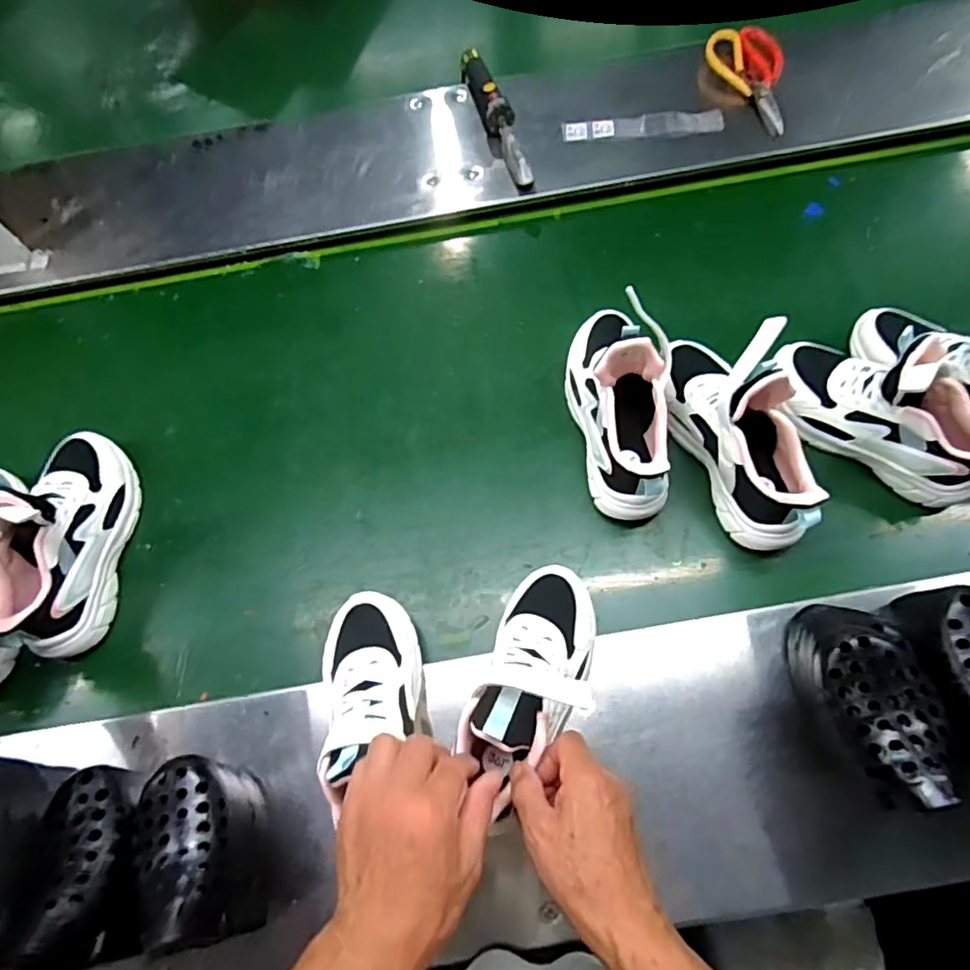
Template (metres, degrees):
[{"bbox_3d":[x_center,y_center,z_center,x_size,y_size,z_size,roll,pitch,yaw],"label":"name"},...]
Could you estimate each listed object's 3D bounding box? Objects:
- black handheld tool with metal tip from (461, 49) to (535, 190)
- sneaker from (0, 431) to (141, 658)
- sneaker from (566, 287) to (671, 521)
[{"bbox_3d":[0.014,-0.507,0.810,0.033,0.047,0.245,-20,68,-5],"label":"black handheld tool with metal tip"},{"bbox_3d":[-0.444,0.050,0.621,0.088,0.143,0.240,-6,67,1],"label":"sneaker"},{"bbox_3d":[0.138,-0.092,0.614,0.075,0.143,0.230,-10,67,-1],"label":"sneaker"}]

